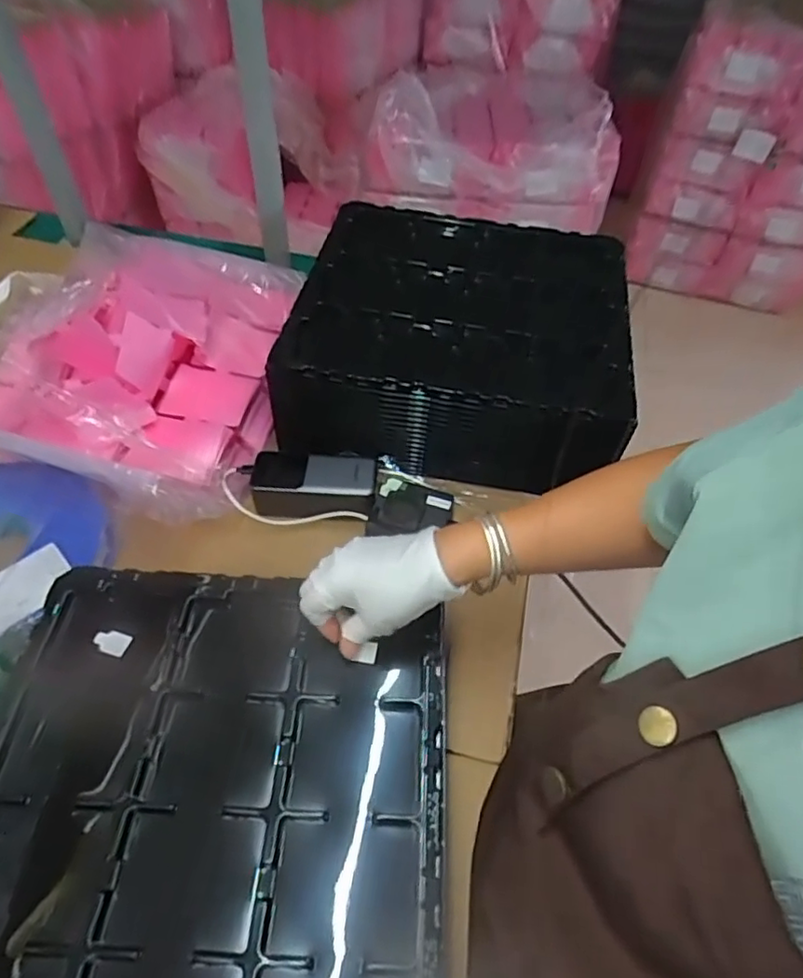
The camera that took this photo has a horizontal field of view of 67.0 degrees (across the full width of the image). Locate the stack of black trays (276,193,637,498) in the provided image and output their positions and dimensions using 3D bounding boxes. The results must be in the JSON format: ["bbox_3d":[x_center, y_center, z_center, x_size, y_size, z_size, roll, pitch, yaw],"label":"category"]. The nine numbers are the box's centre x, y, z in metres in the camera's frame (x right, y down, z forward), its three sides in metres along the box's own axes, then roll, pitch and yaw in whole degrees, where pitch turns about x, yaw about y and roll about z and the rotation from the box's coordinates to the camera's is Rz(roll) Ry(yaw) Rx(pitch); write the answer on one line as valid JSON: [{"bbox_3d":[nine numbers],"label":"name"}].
[{"bbox_3d":[0.065,-0.181,0.764,0.378,0.159,0.350,7,52,2],"label":"stack of black trays"}]

